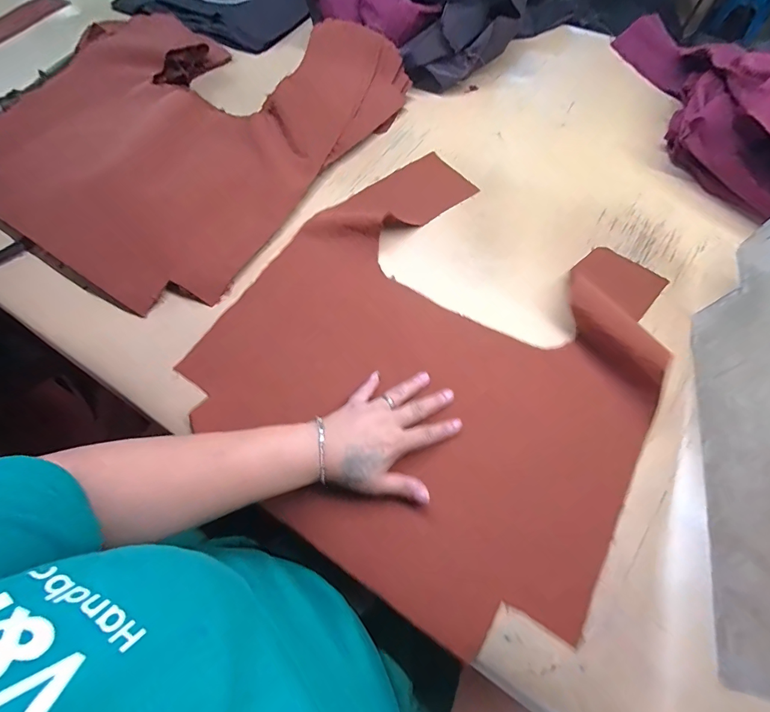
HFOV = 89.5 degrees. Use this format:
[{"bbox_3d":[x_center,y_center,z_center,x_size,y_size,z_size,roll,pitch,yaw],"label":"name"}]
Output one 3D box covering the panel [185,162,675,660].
[{"bbox_3d":[0.062,-0.011,0.430,0.468,0.029,0.453,38,72,19],"label":"panel"}]

